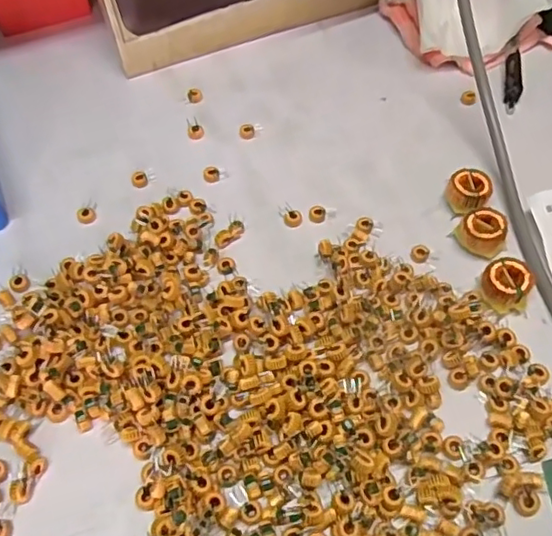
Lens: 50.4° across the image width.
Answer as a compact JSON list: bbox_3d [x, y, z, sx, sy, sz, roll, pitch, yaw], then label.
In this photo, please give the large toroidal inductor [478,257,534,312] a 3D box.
[{"bbox_3d":[0.137,0.011,0.351,0.028,0.025,0.024,25,59,18],"label":"large toroidal inductor"}]

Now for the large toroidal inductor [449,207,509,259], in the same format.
[{"bbox_3d":[0.131,-0.021,0.375,0.028,0.025,0.027,37,64,24],"label":"large toroidal inductor"}]

